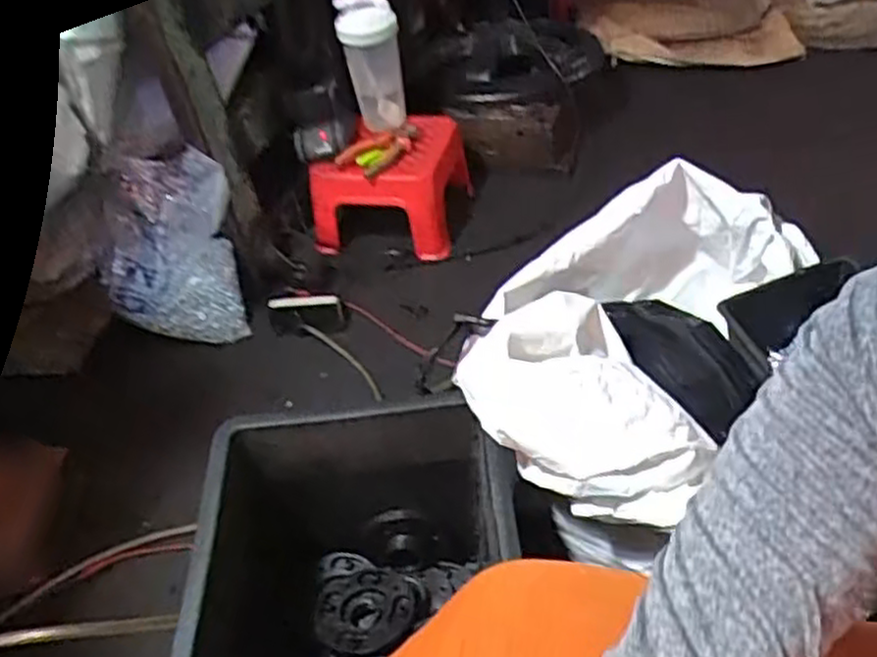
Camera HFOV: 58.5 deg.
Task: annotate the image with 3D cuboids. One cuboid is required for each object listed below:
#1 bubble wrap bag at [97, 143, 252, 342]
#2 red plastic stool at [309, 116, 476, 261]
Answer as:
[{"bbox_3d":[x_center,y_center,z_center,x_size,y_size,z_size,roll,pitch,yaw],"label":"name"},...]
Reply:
[{"bbox_3d":[-0.410,-0.116,1.166,0.212,0.275,0.100,-4,8,5],"label":"bubble wrap bag"},{"bbox_3d":[-0.084,-0.261,1.353,0.239,0.145,0.236,6,41,13],"label":"red plastic stool"}]

